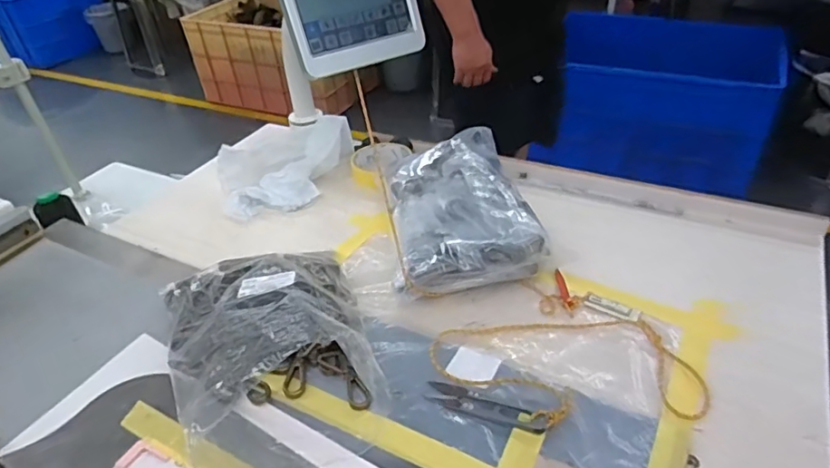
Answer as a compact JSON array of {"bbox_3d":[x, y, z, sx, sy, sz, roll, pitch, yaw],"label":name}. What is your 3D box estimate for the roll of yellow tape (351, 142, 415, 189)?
[{"bbox_3d":[-0.051,-0.100,0.780,0.078,0.028,0.080,-3,38,3],"label":"roll of yellow tape"}]

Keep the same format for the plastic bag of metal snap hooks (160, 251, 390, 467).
[{"bbox_3d":[-0.134,0.088,0.493,0.171,0.049,0.250,-16,39,-13],"label":"plastic bag of metal snap hooks"}]

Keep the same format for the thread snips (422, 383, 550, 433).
[{"bbox_3d":[0.058,0.138,0.452,0.098,0.013,0.022,10,40,19],"label":"thread snips"}]

